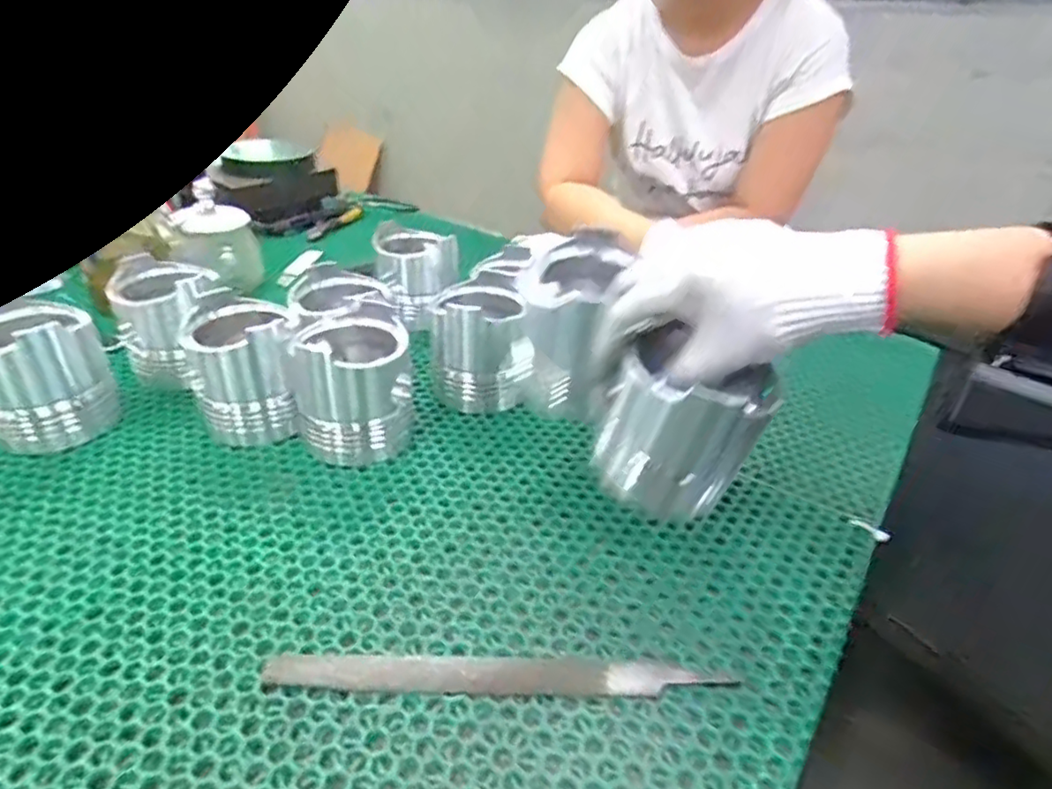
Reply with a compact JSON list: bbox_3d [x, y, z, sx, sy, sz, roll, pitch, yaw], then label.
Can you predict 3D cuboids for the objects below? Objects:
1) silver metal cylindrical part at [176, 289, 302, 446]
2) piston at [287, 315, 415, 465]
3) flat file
[{"bbox_3d":[-0.216,-0.021,0.494,0.077,0.091,0.070,-3,33,-11],"label":"silver metal cylindrical part"},{"bbox_3d":[-0.131,-0.007,0.488,0.082,0.089,0.082,-4,34,-12],"label":"piston"},{"bbox_3d":[-0.012,0.145,0.325,0.231,0.007,0.018,2,33,-2],"label":"flat file"}]

